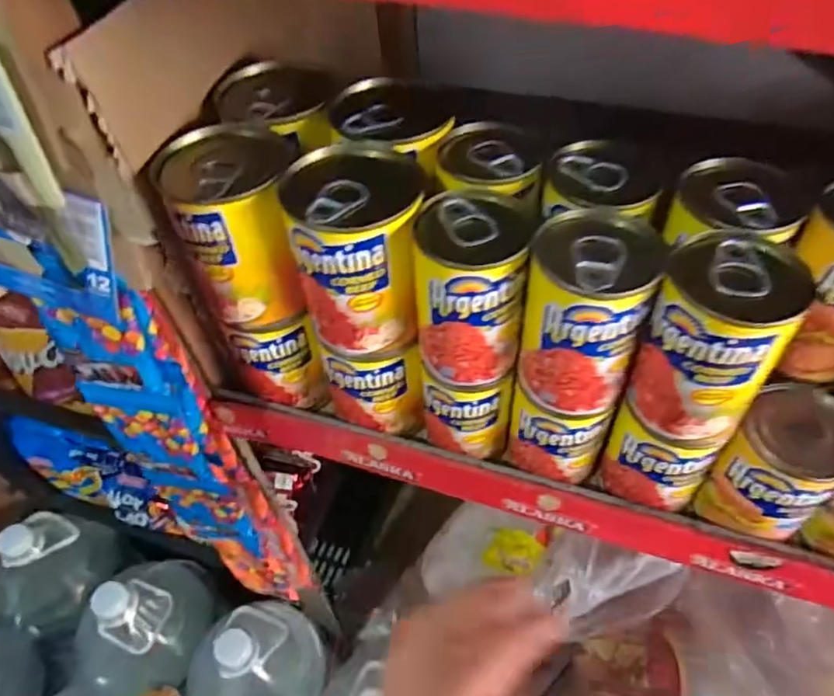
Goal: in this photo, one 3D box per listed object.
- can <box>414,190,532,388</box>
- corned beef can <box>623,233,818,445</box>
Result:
[{"bbox_3d":[0.026,-0.026,0.296,0.048,0.082,0.048,-3,51,3],"label":"can"},{"bbox_3d":[0.128,-0.002,0.269,0.053,0.080,0.050,-3,51,3],"label":"corned beef can"}]

